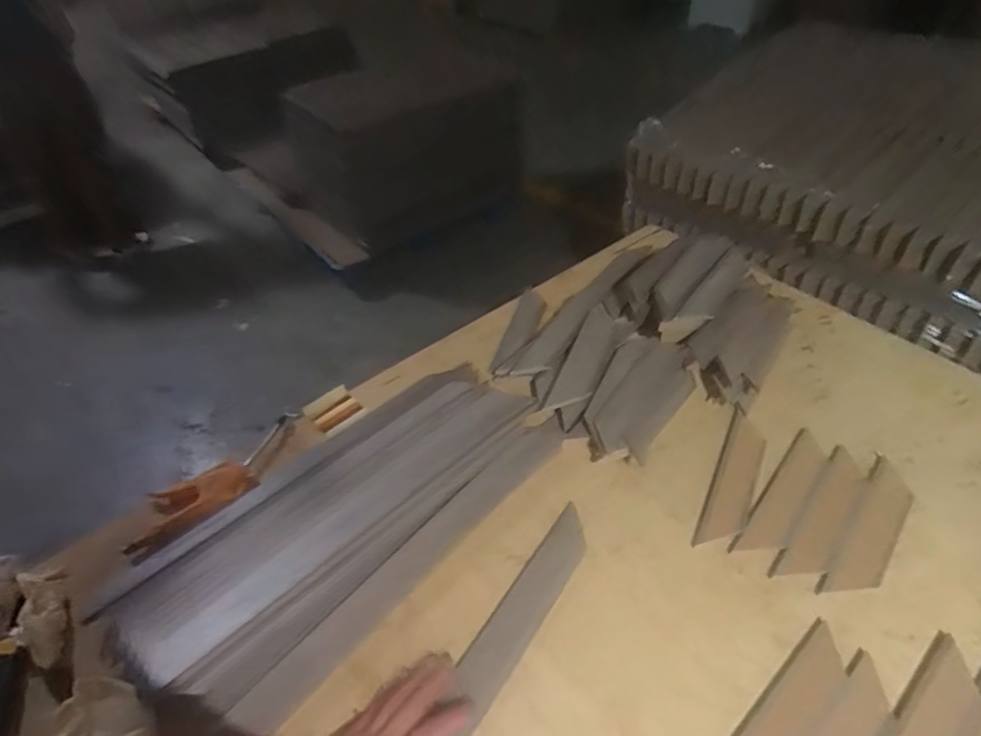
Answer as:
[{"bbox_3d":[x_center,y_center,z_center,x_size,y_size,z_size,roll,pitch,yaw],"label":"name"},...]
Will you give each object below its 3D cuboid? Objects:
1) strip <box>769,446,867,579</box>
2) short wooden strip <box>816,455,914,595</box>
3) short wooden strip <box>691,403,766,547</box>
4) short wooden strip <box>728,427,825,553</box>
[{"bbox_3d":[0.392,0.170,0.654,0.045,0.004,0.215,31,53,29],"label":"strip"},{"bbox_3d":[0.433,0.181,0.635,0.048,0.004,0.213,31,53,29],"label":"short wooden strip"},{"bbox_3d":[0.300,0.134,0.689,0.047,0.008,0.210,21,49,22],"label":"short wooden strip"},{"bbox_3d":[0.356,0.151,0.674,0.044,0.004,0.214,31,53,29],"label":"short wooden strip"}]

